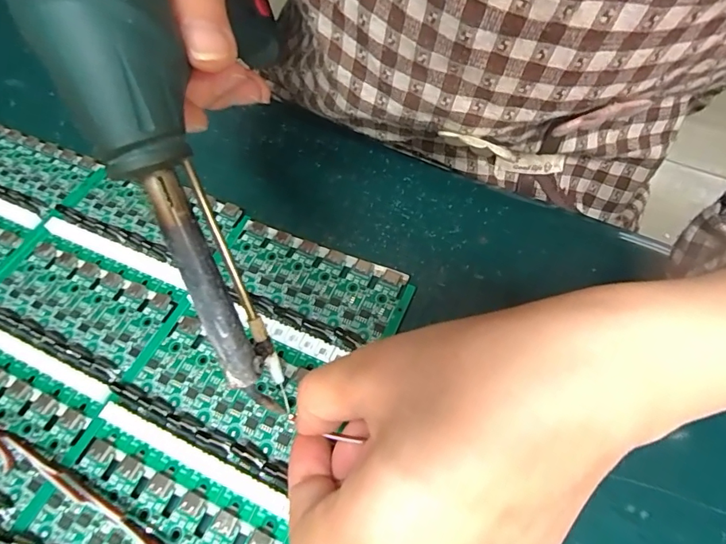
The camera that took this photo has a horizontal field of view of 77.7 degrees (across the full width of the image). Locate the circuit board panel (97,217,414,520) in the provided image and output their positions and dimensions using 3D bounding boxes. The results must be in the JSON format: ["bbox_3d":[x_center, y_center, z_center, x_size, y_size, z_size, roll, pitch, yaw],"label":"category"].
[{"bbox_3d":[-0.047,0.033,0.213,0.098,0.006,0.121,23,63,16],"label":"circuit board panel"}]

